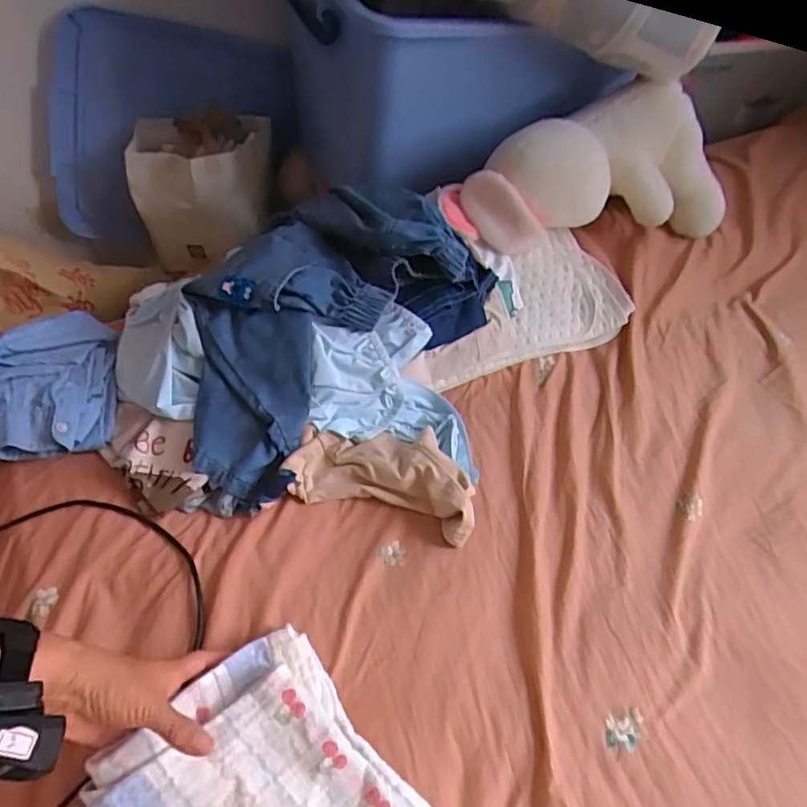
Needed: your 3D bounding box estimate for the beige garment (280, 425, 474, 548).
[{"bbox_3d":[-0.020,0.070,0.624,0.193,0.040,0.101,14,56,7],"label":"beige garment"}]

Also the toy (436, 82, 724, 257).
[{"bbox_3d":[0.230,-0.293,0.807,0.378,0.147,0.163,-14,57,-12],"label":"toy"}]

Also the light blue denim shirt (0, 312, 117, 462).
[{"bbox_3d":[-0.418,-0.028,0.670,0.179,0.048,0.208,-9,56,-8],"label":"light blue denim shirt"}]

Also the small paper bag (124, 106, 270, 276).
[{"bbox_3d":[-0.345,-0.373,1.074,0.219,0.219,0.160,3,55,0],"label":"small paper bag"}]

